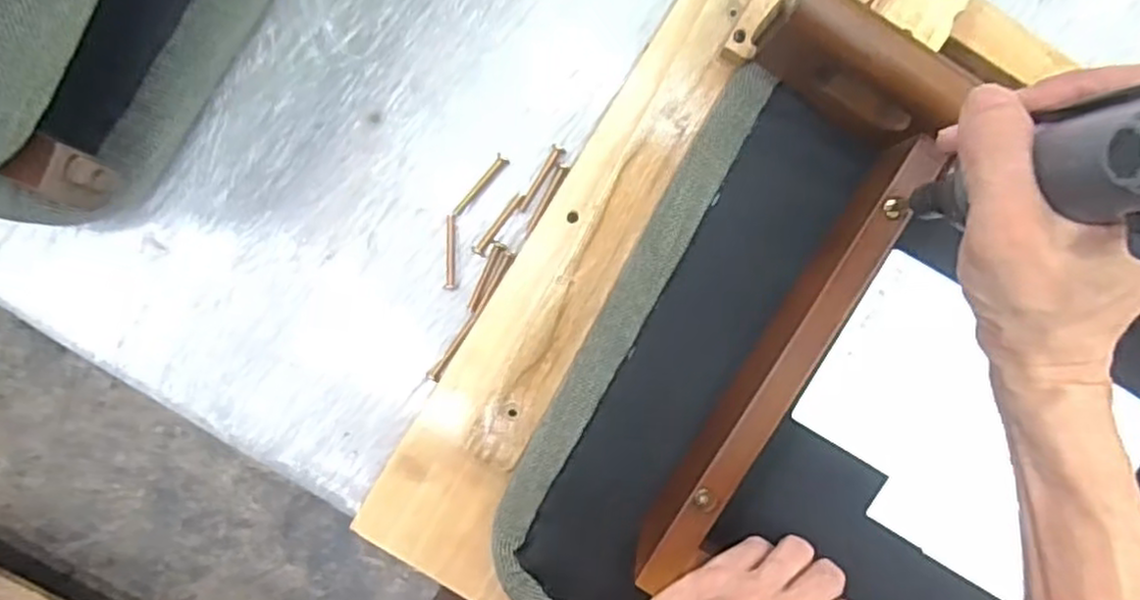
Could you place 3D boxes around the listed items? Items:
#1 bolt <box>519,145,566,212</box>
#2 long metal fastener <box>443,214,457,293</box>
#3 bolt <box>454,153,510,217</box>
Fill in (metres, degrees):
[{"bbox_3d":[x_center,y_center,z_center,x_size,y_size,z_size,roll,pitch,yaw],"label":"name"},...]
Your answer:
[{"bbox_3d":[-0.020,-0.084,0.497,0.010,0.004,0.051,29,91,-2],"label":"bolt"},{"bbox_3d":[-0.083,-0.033,0.497,0.008,0.004,0.052,2,92,-1],"label":"long metal fastener"},{"bbox_3d":[-0.063,-0.080,0.495,0.009,0.004,0.053,44,90,-2],"label":"bolt"}]

